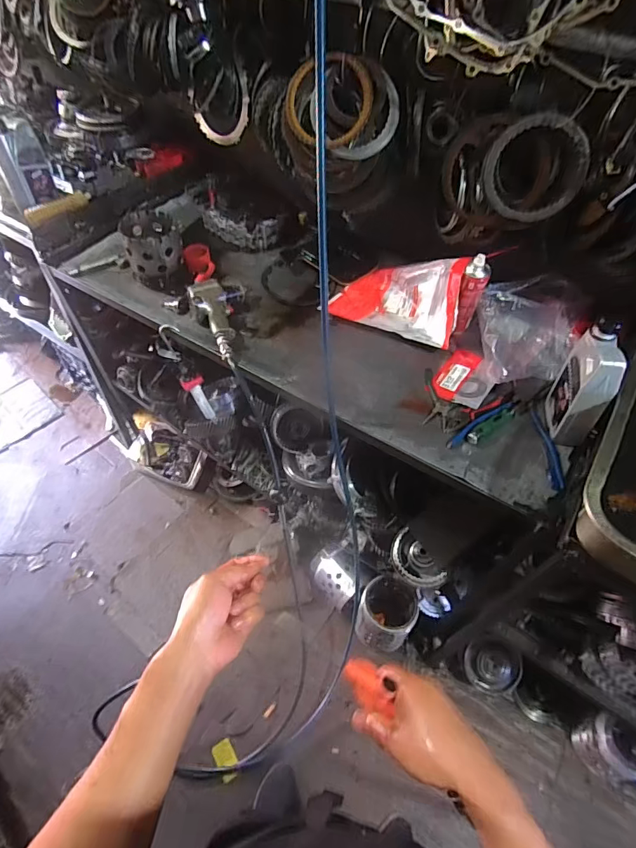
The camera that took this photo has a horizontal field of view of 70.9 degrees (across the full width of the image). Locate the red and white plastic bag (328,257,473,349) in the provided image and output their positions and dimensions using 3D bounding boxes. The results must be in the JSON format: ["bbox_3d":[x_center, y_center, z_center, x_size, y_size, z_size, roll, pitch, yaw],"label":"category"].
[{"bbox_3d":[0.191,-0.326,1.050,0.310,0.126,0.226,22,58,15],"label":"red and white plastic bag"}]

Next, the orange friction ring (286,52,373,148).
[{"bbox_3d":[0.024,-0.650,0.903,0.176,0.165,0.019,-18,13,11],"label":"orange friction ring"}]

